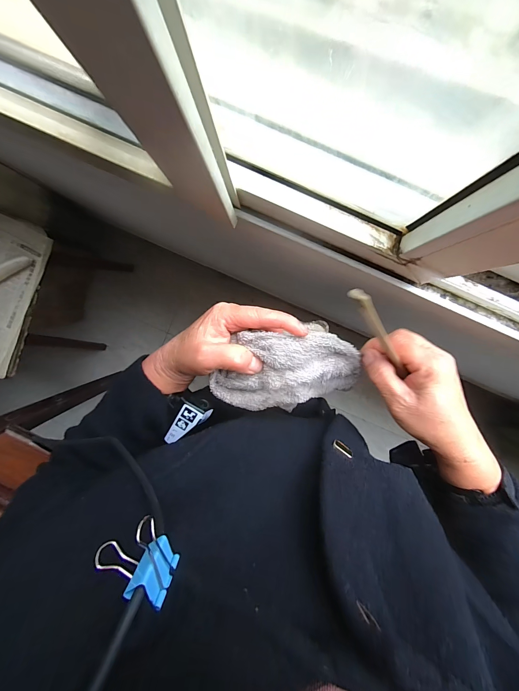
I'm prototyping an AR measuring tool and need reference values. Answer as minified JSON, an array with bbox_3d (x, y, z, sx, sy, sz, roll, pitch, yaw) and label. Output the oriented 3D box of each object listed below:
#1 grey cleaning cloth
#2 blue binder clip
[{"bbox_3d":[0.028,0.024,0.293,0.141,0.058,0.075,1,97,3],"label":"grey cleaning cloth"},{"bbox_3d":[-0.055,0.102,0.143,0.027,0.025,0.033,-39,93,6],"label":"blue binder clip"}]

